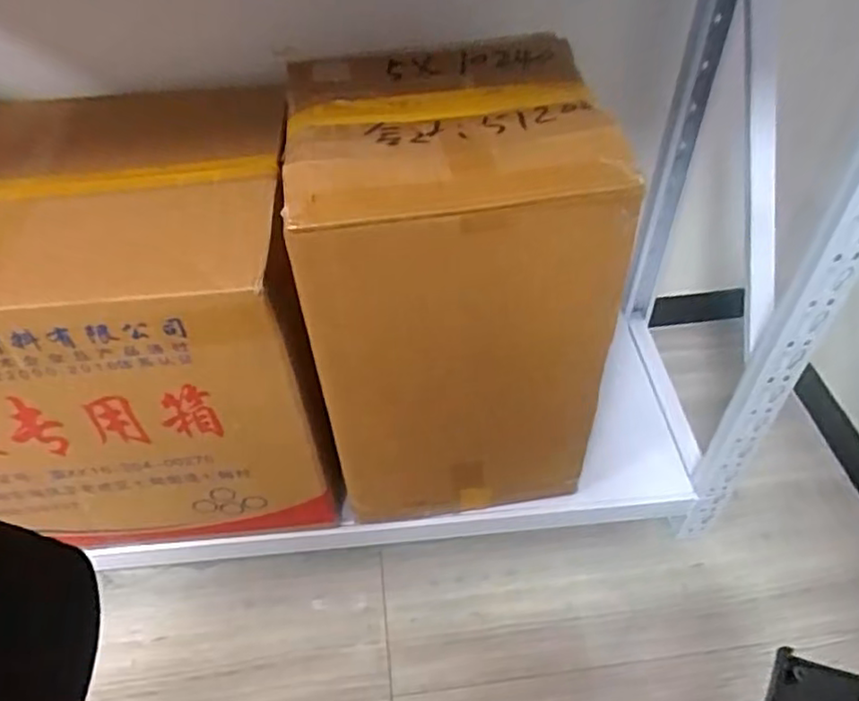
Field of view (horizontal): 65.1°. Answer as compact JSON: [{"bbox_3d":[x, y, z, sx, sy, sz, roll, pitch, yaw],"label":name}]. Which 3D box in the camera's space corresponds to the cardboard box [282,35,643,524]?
[{"bbox_3d":[0.024,-0.057,0.870,0.323,0.554,0.279,-6,48,-3],"label":"cardboard box"}]

